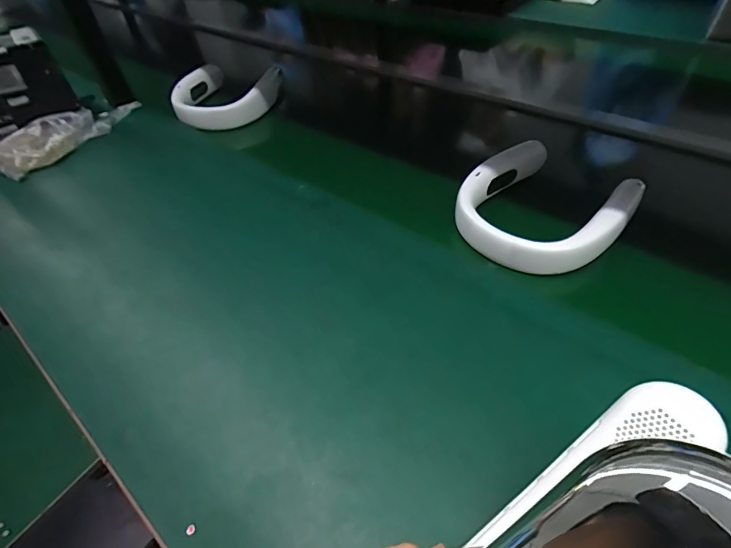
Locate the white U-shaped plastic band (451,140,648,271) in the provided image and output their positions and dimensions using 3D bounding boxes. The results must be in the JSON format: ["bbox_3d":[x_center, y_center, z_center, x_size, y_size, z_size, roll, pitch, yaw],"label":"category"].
[{"bbox_3d":[0.212,-0.084,0.499,0.200,0.042,0.182,-34,54,-22],"label":"white U-shaped plastic band"}]

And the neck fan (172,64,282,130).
[{"bbox_3d":[-0.270,-0.360,0.797,0.215,0.058,0.177,-12,48,-5],"label":"neck fan"}]

